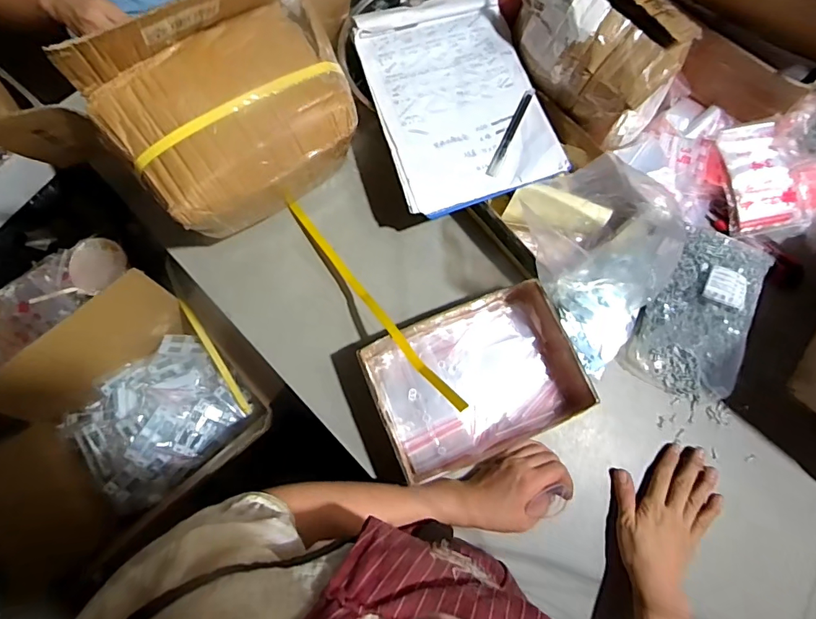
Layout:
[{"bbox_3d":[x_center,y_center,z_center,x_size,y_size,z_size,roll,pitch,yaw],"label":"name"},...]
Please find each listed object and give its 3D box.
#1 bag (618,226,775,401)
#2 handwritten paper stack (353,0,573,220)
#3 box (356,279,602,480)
[{"bbox_3d":[0.396,0.000,0.618,0.135,0.074,0.219,26,78,6],"label":"bag"},{"bbox_3d":[0.064,-0.297,0.638,0.220,0.017,0.316,-17,77,-5],"label":"handwritten paper stack"},{"bbox_3d":[0.082,0.087,0.597,0.255,0.078,0.191,-25,78,-6],"label":"box"}]

